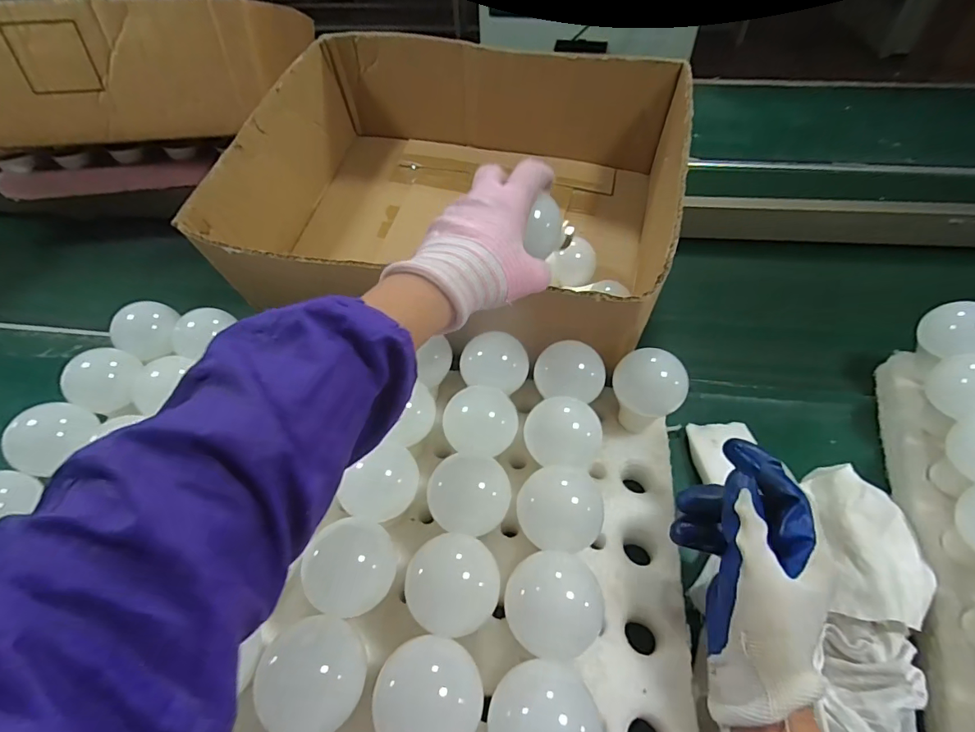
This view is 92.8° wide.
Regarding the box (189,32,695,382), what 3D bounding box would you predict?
[{"bbox_3d":[-0.037,-0.212,0.546,0.482,0.185,0.384,10,52,14],"label":"box"}]

